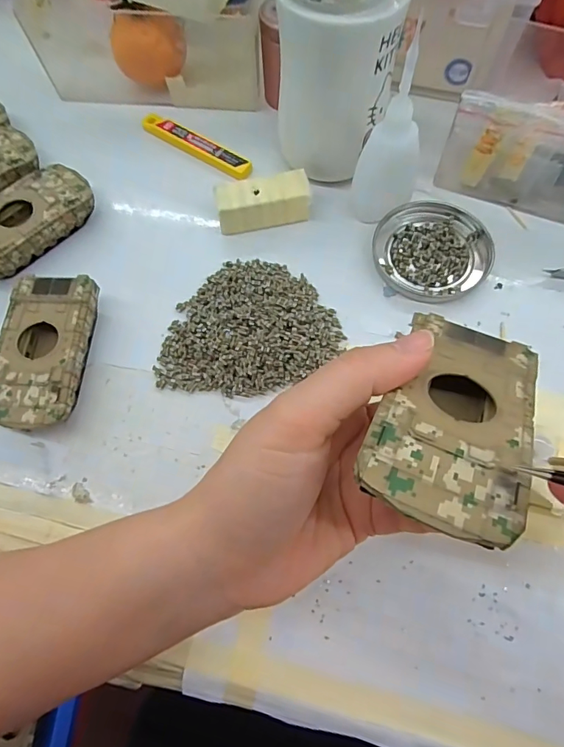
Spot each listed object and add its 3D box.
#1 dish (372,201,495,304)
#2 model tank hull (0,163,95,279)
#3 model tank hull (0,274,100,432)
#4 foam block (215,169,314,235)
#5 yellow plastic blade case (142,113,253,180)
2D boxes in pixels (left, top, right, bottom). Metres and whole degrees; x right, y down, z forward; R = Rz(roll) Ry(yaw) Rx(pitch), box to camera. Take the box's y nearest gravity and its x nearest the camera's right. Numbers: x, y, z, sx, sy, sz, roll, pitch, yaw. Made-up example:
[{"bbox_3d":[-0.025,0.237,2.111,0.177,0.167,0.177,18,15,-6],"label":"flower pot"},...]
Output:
[{"bbox_3d":[0.105,-0.086,0.314,0.079,0.011,0.077,-1,68,2],"label":"dish"},{"bbox_3d":[-0.182,-0.109,0.325,0.052,0.029,0.095,41,75,17],"label":"model tank hull"},{"bbox_3d":[-0.146,-0.012,0.284,0.049,0.027,0.096,3,68,4],"label":"model tank hull"},{"bbox_3d":[-0.012,-0.121,0.321,0.064,0.023,0.032,-9,68,-1],"label":"foam block"},{"bbox_3d":[-0.067,-0.178,0.359,0.102,0.009,0.021,32,73,14],"label":"yellow plastic blade case"}]

